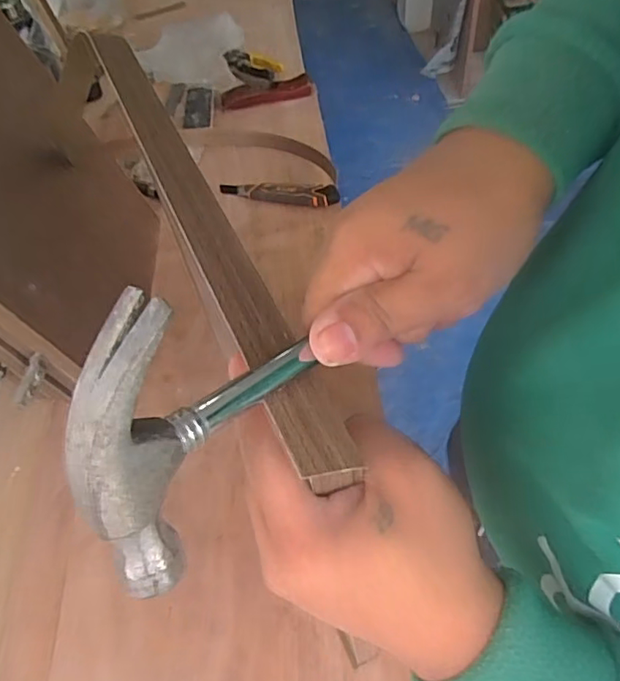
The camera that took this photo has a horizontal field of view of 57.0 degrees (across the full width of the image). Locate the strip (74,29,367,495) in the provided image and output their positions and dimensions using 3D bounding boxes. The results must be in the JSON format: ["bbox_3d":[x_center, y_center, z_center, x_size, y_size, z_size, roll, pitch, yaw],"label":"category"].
[{"bbox_3d":[-0.067,-0.083,0.312,0.030,0.020,0.374,-21,54,-13],"label":"strip"}]

